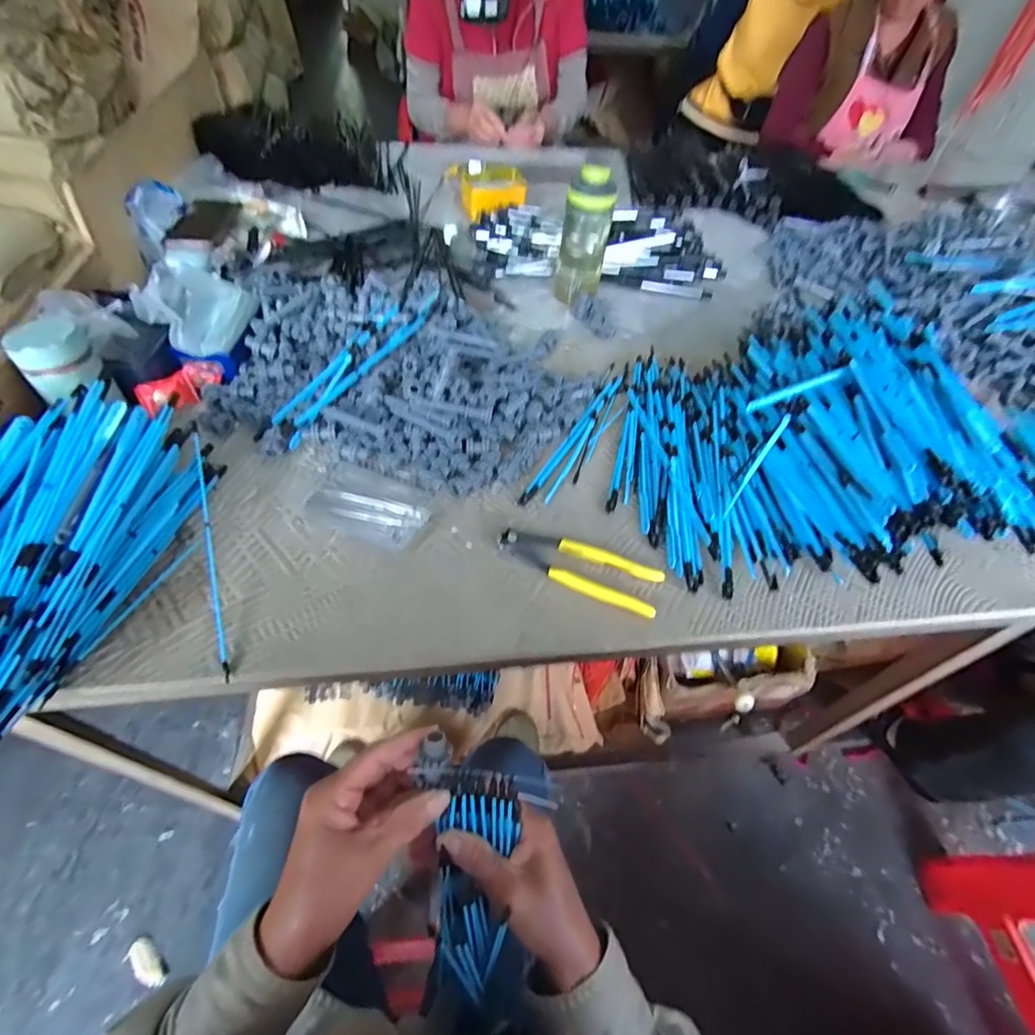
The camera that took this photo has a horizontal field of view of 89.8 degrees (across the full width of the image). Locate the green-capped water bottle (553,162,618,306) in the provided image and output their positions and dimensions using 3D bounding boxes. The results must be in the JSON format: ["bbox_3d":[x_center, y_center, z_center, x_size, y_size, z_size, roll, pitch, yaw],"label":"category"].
[{"bbox_3d":[0.097,-0.402,0.752,0.069,0.171,0.070,5,53,-1],"label":"green-capped water bottle"}]

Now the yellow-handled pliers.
[{"bbox_3d":[0.062,0.048,0.520,0.162,0.013,0.052,22,54,11],"label":"yellow-handled pliers"}]

